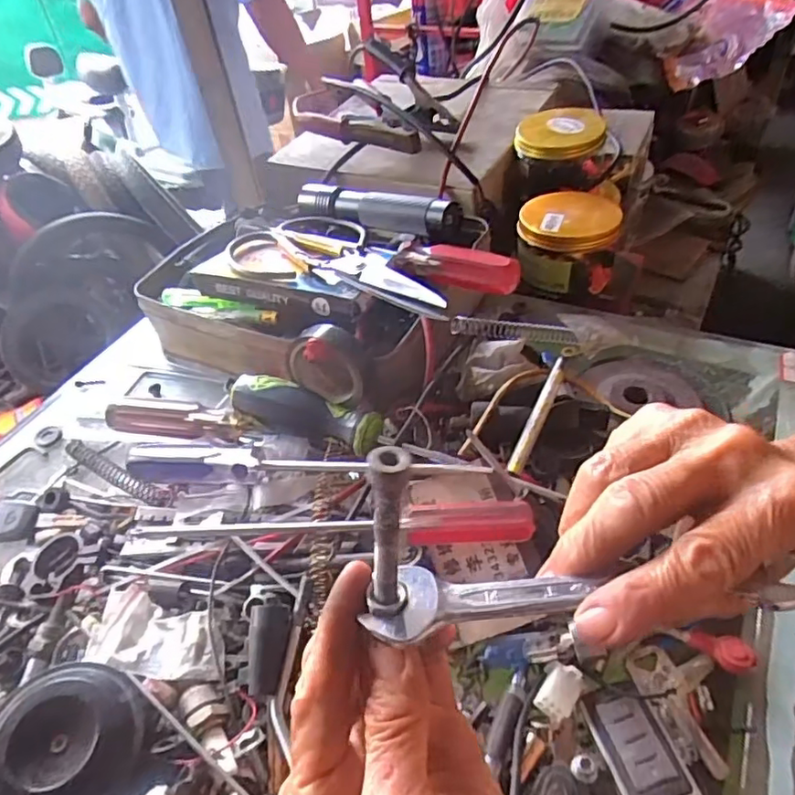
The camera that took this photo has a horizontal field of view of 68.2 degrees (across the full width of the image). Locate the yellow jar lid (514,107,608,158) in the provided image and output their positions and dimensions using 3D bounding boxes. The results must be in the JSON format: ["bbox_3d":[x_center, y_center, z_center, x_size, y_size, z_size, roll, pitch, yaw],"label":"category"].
[{"bbox_3d":[0.156,-0.257,0.565,0.080,0.020,0.080,5,47,11],"label":"yellow jar lid"}]

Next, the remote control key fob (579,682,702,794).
[{"bbox_3d":[0.107,0.156,0.258,0.033,0.006,0.055,-14,46,-7],"label":"remote control key fob"}]

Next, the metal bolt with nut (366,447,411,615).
[{"bbox_3d":[-0.003,0.043,0.183,0.013,0.061,0.012,2,36,-1],"label":"metal bolt with nut"}]

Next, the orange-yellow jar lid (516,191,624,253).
[{"bbox_3d":[0.146,-0.151,0.499,0.083,0.017,0.078,1,46,8],"label":"orange-yellow jar lid"}]

